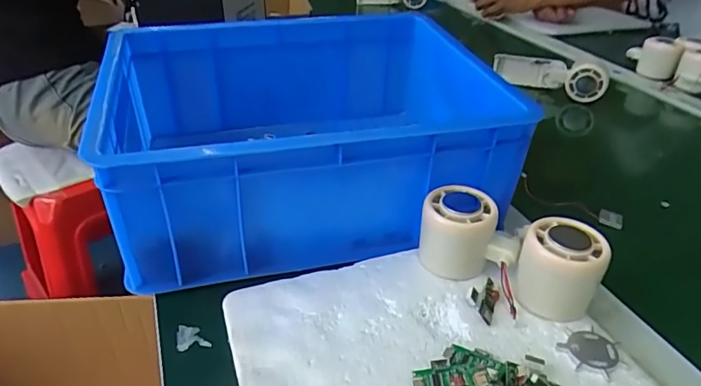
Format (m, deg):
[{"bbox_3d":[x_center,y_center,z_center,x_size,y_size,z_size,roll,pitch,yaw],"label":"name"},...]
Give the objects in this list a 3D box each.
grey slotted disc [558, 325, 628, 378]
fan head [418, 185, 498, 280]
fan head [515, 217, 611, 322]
[{"bbox_3d":[0.160,0.105,0.340,0.038,0.004,0.034,6,35,10],"label":"grey slotted disc"},{"bbox_3d":[0.083,0.031,0.400,0.054,0.058,0.041,3,34,5],"label":"fan head"},{"bbox_3d":[0.153,0.055,0.370,0.055,0.056,0.049,18,38,26],"label":"fan head"}]

